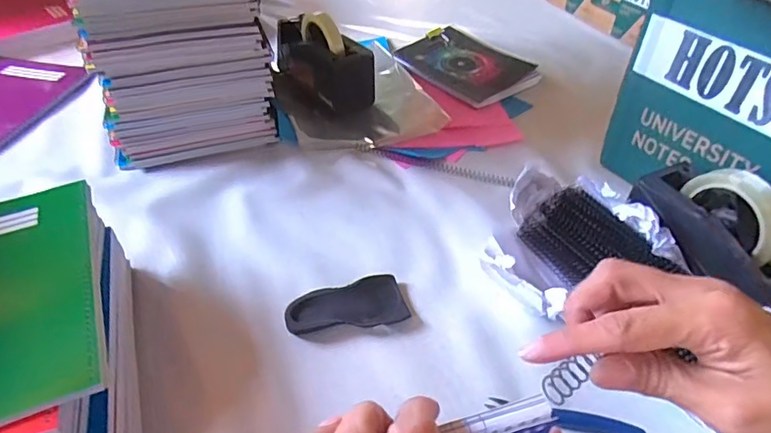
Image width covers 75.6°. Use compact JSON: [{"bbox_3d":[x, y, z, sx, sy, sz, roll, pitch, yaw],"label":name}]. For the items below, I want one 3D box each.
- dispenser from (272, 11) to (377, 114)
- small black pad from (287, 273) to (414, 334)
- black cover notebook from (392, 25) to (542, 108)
[{"bbox_3d":[-0.111,-0.248,0.805,0.188,0.126,0.075,30,50,28],"label":"dispenser"},{"bbox_3d":[-0.039,0.095,0.509,0.118,0.016,0.055,-14,44,-14],"label":"small black pad"},{"bbox_3d":[0.138,-0.274,0.891,0.156,0.010,0.241,-35,56,-21],"label":"black cover notebook"}]

